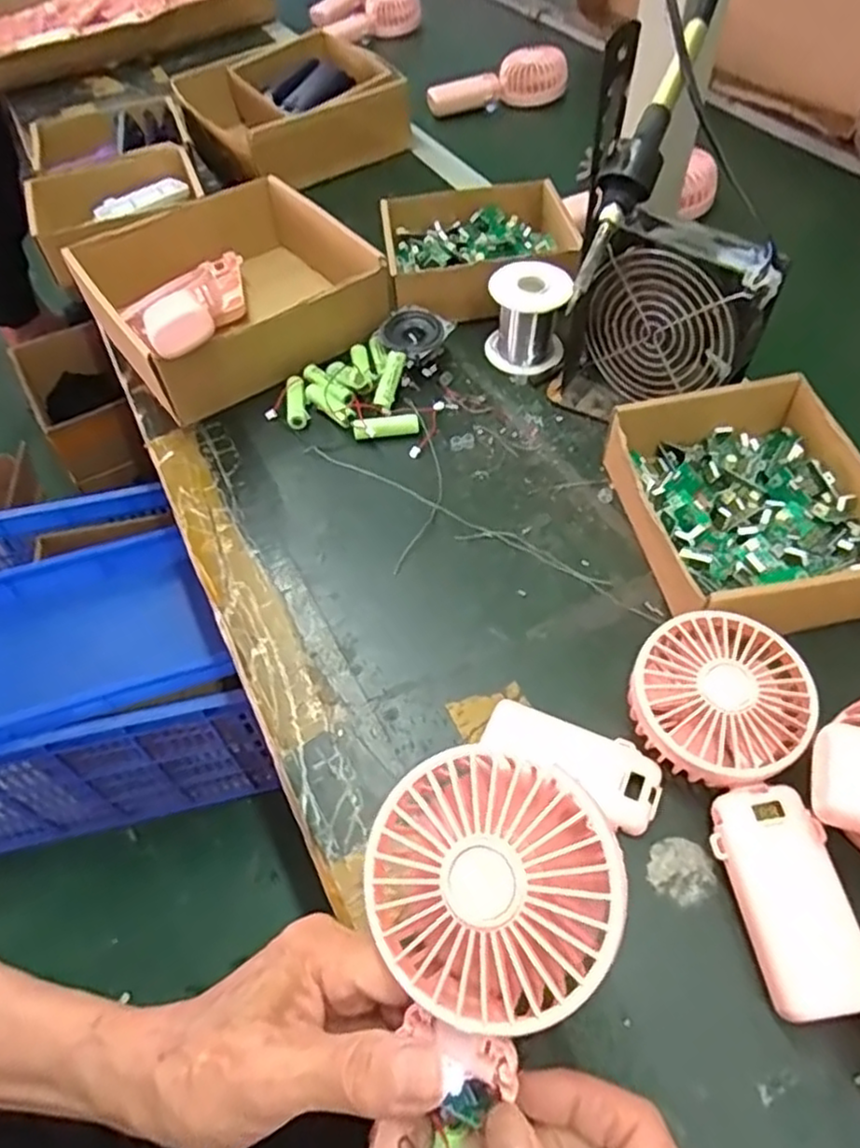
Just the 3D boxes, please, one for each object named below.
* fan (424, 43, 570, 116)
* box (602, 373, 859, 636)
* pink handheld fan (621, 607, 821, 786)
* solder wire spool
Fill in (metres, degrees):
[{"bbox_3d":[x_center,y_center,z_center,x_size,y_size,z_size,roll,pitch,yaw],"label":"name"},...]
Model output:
[{"bbox_3d":[0.086,-0.642,0.922,0.194,0.072,0.039,-18,55,-10],"label":"fan"},{"bbox_3d":[0.205,-0.045,0.448,0.149,0.051,0.176,-11,55,-3],"label":"box"},{"bbox_3d":[0.153,0.069,0.372,0.085,0.047,0.085,-2,55,3],"label":"pink handheld fan"},{"bbox_3d":[0.080,-0.211,0.572,0.058,0.067,0.058,-2,55,3],"label":"solder wire spool"}]

